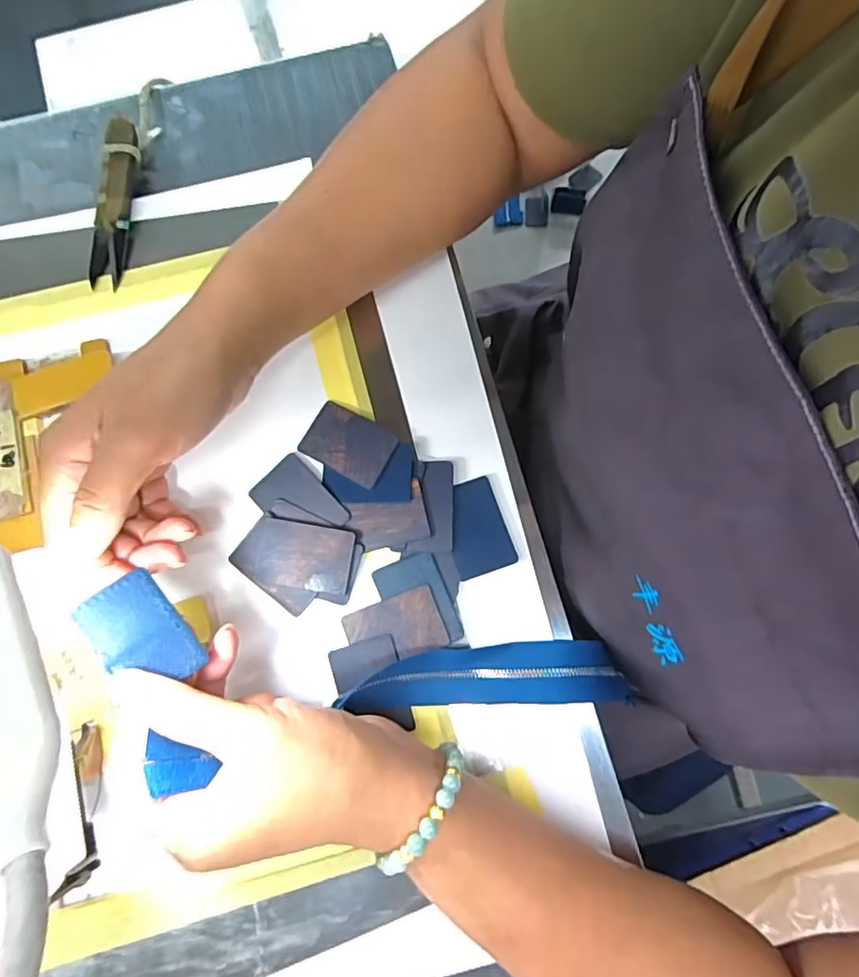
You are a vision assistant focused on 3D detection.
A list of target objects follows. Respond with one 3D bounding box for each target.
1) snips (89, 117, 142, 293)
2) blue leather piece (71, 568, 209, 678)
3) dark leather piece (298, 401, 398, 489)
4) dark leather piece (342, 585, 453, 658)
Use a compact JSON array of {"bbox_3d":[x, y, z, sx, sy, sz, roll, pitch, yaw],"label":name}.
[{"bbox_3d":[-0.197,-0.179,0.348,0.023,0.017,0.104,5,79,2],"label":"snips"},{"bbox_3d":[-0.122,0.062,0.237,0.033,0.004,0.049,-37,93,-36],"label":"blue leather piece"},{"bbox_3d":[-0.047,-0.027,0.319,0.051,0.006,0.036,29,81,6],"label":"dark leather piece"},{"bbox_3d":[-0.018,0.075,0.300,0.051,0.004,0.033,-19,80,-3],"label":"dark leather piece"}]

